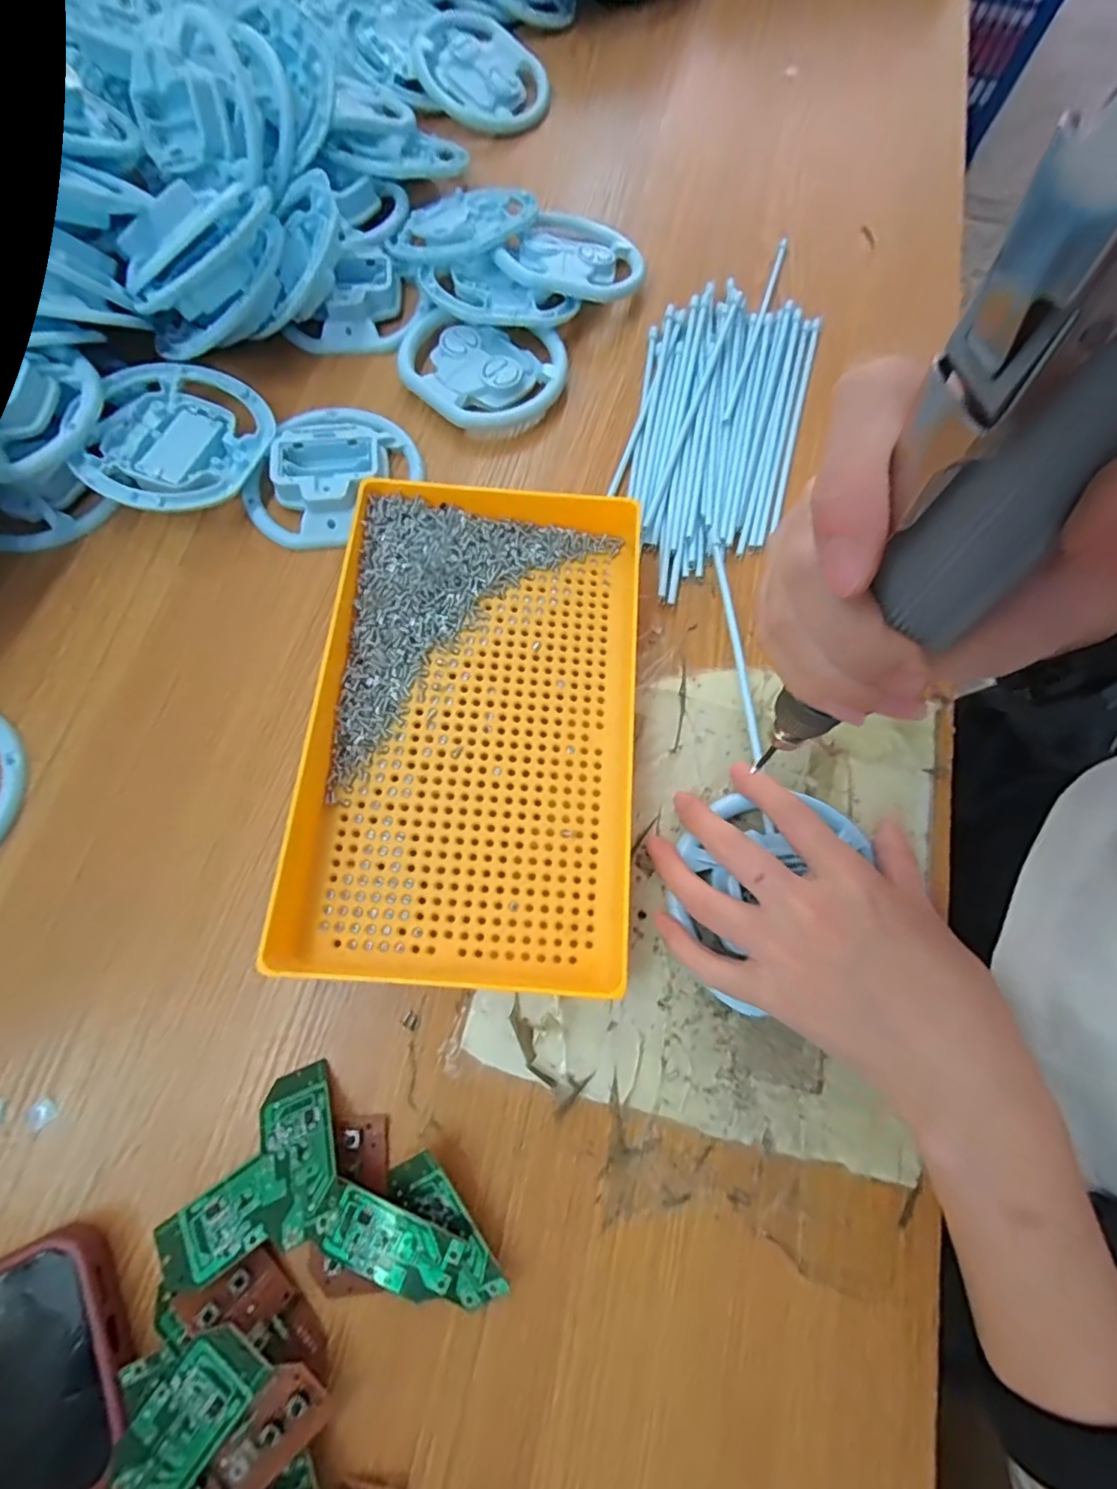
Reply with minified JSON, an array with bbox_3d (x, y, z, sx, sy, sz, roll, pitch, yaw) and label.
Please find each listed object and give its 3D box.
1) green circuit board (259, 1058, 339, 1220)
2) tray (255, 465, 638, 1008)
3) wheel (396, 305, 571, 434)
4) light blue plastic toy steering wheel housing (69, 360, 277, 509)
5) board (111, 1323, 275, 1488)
[{"bbox_3d":[-0.106,0.161,0.238,0.029,0.004,0.052,-20,48,-10],"label":"green circuit board"},{"bbox_3d":[-0.040,-0.012,0.289,0.158,0.037,0.244,6,72,0],"label":"tray"},{"bbox_3d":[-0.048,-0.233,0.372,0.101,0.022,0.081,8,72,1],"label":"wheel"},{"bbox_3d":[-0.215,-0.173,0.339,0.090,0.034,0.103,-1,72,-2],"label":"light blue plastic toy steering wheel housing"},{"bbox_3d":[-0.131,0.237,0.205,0.029,0.008,0.057,36,74,9],"label":"board"}]

